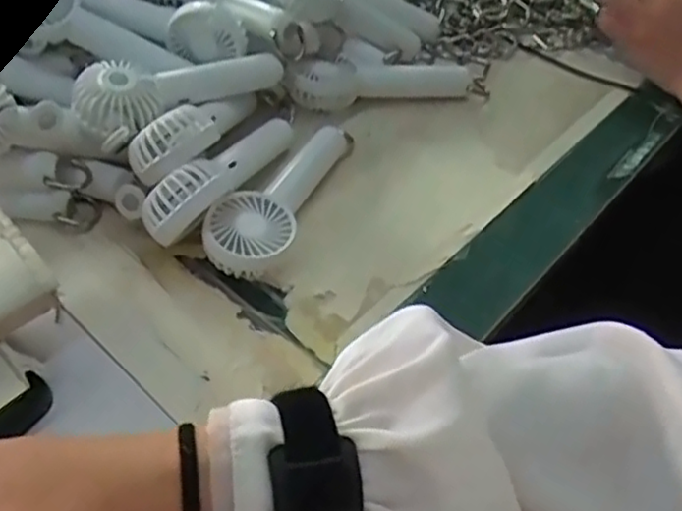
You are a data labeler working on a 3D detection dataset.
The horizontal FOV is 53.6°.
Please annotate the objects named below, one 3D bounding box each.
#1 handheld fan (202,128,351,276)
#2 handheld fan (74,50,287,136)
[{"bbox_3d":[-0.039,-0.045,0.458,0.052,0.036,0.159,17,51,12],"label":"handheld fan"},{"bbox_3d":[-0.108,-0.119,0.460,0.147,0.040,0.046,-32,56,-25],"label":"handheld fan"}]

